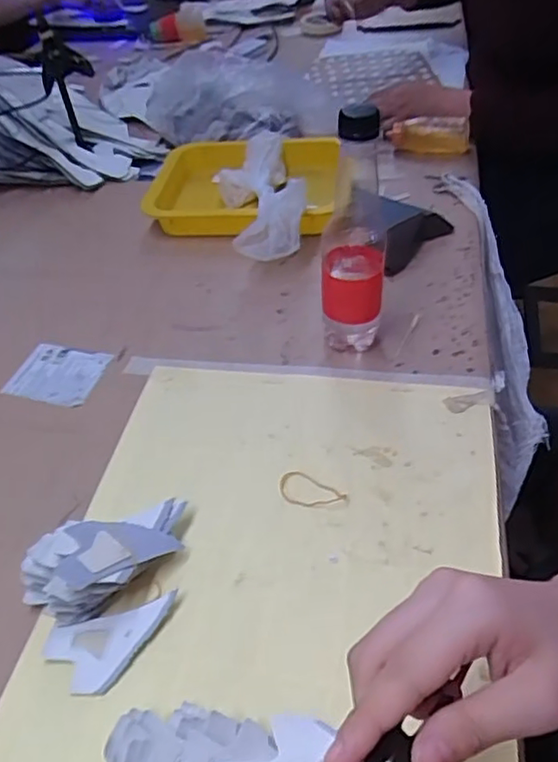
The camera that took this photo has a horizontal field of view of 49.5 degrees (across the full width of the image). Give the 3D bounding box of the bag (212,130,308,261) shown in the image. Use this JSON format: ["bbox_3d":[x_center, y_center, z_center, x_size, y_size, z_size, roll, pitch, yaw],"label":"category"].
[{"bbox_3d":[-0.025,-0.239,0.762,0.095,0.068,0.287,-9,46,-3],"label":"bag"}]

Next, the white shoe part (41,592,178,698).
[{"bbox_3d":[-0.109,0.175,0.400,0.087,0.008,0.047,-16,46,-9],"label":"white shoe part"}]

